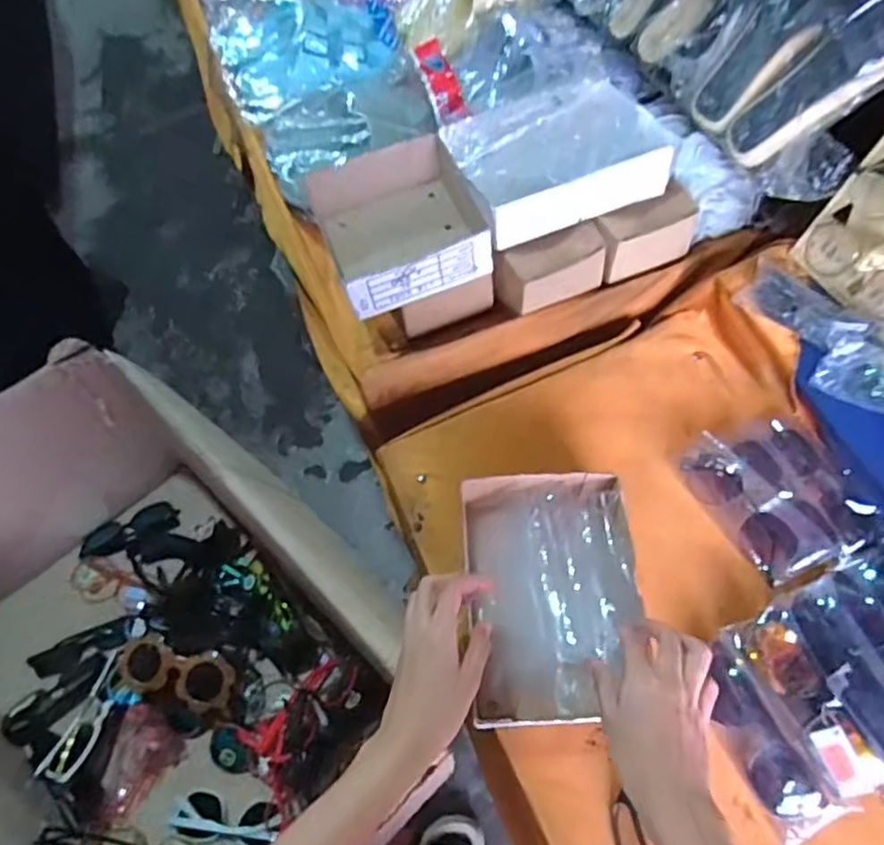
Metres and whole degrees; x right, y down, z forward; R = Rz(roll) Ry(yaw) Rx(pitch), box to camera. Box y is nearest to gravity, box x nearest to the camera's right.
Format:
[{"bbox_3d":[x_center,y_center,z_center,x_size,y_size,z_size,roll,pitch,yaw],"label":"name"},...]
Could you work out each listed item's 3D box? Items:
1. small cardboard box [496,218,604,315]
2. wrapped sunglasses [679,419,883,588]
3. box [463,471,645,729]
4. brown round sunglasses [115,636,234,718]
[{"bbox_3d":[0.121,-0.169,0.709,0.119,0.060,0.044,-20,61,-7],"label":"small cardboard box"},{"bbox_3d":[0.327,0.066,0.618,0.129,0.043,0.162,-26,62,-11],"label":"wrapped sunglasses"},{"bbox_3d":[0.095,0.148,0.560,0.140,0.053,0.207,-4,60,2],"label":"box"},{"bbox_3d":[-0.289,0.275,0.697,0.138,0.047,0.057,11,61,10],"label":"brown round sunglasses"}]

